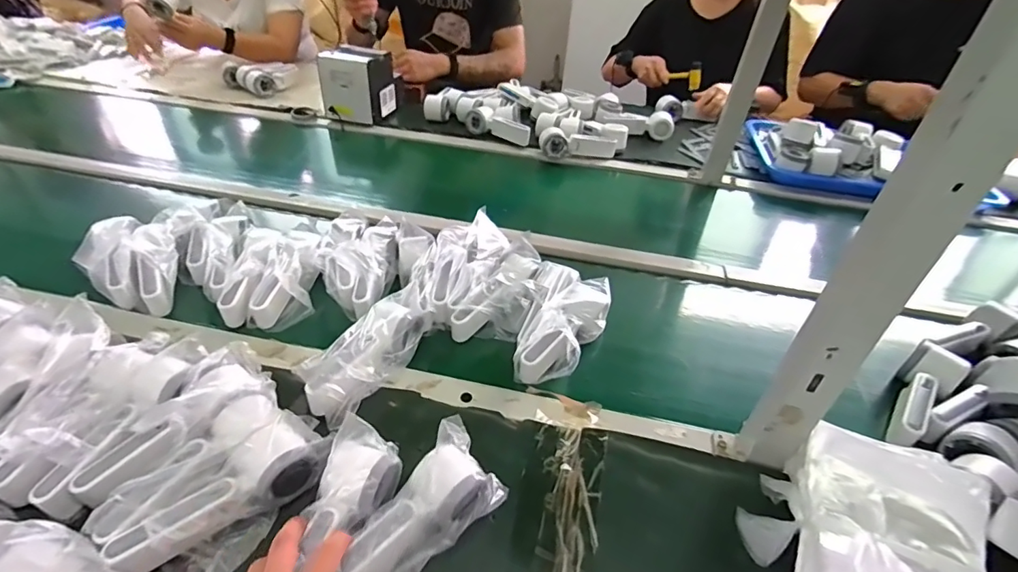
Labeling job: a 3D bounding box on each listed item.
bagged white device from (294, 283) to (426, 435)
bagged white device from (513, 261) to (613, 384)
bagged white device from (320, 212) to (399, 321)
[{"bbox_3d":[-0.161,0.072,0.581,0.070,0.057,0.184,19,42,17],"label":"bagged white device"},{"bbox_3d":[0.069,0.044,0.642,0.107,0.068,0.182,15,41,13],"label":"bagged white device"},{"bbox_3d":[-0.217,-0.045,0.720,0.105,0.067,0.198,-4,41,-10],"label":"bagged white device"}]

